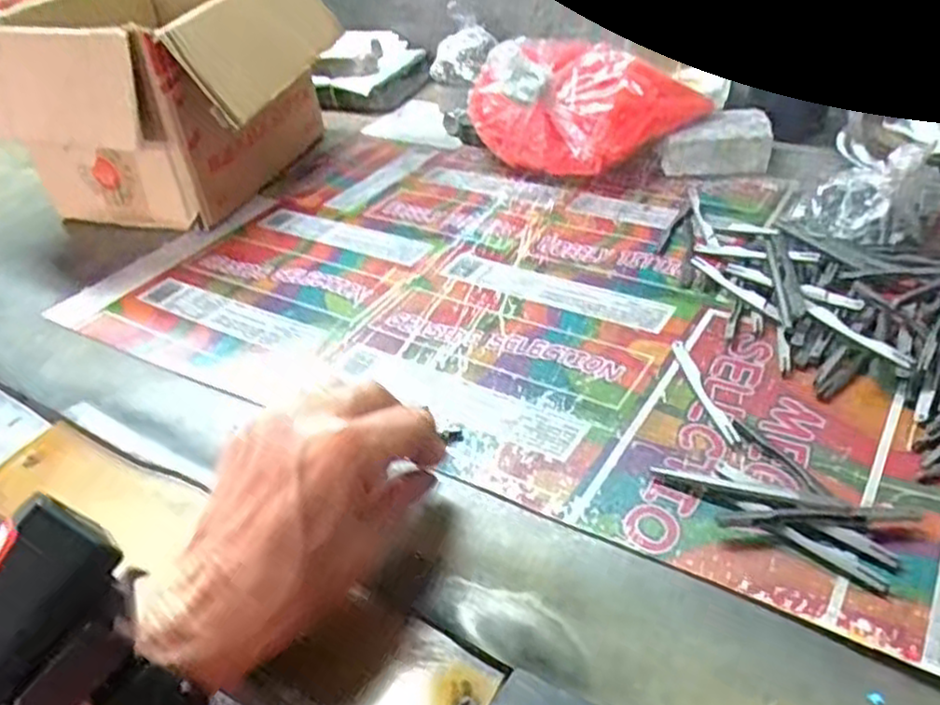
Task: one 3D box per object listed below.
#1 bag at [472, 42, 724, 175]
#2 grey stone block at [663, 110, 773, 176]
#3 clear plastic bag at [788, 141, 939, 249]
[{"bbox_3d":[0.094,-0.197,0.594,0.184,0.086,0.098,-3,38,6],"label":"bag"},{"bbox_3d":[0.191,-0.164,0.578,0.077,0.031,0.050,1,39,11],"label":"grey stone block"},{"bbox_3d":[0.249,-0.102,0.462,0.083,0.056,0.055,14,43,25],"label":"clear plastic bag"}]

